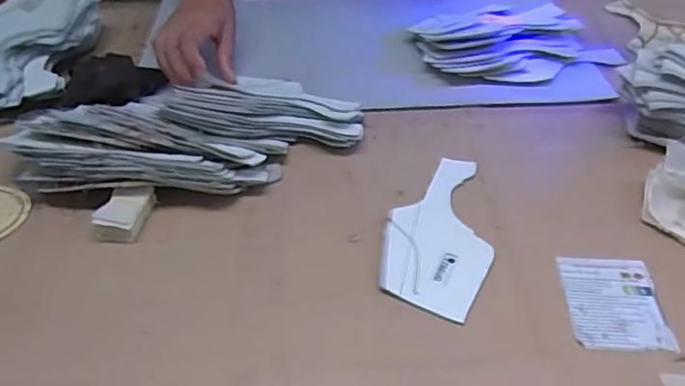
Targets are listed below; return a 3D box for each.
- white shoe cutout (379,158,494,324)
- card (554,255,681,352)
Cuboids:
[{"bbox_3d":[0.084,0.031,0.514,0.086,0.004,0.182,5,43,10],"label":"white shoe cutout"},{"bbox_3d":[0.211,0.085,0.458,0.071,0.004,0.086,2,45,2],"label":"card"}]

